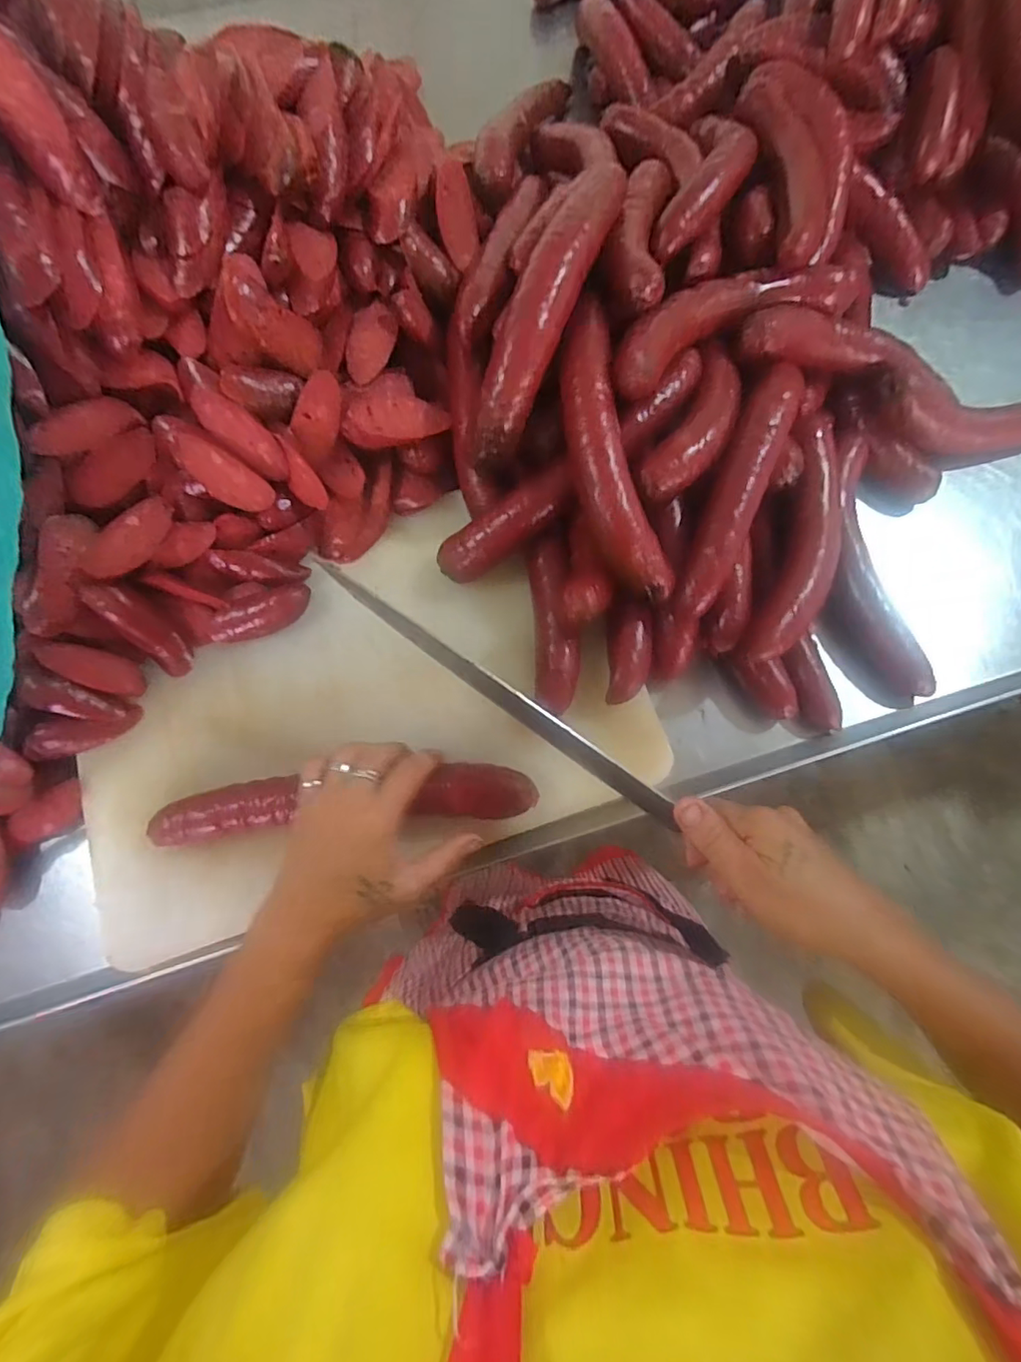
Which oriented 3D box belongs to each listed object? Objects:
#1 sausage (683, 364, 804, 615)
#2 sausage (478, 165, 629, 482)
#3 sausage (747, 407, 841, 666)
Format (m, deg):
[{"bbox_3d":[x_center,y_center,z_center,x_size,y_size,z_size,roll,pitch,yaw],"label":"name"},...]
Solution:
[{"bbox_3d":[0.174,-0.152,0.409,0.035,0.029,0.213,24,78,5],"label":"sausage"},{"bbox_3d":[0.028,-0.275,0.404,0.043,0.048,0.243,23,90,4],"label":"sausage"},{"bbox_3d":[0.238,-0.111,0.453,0.059,0.048,0.221,18,78,3],"label":"sausage"}]

